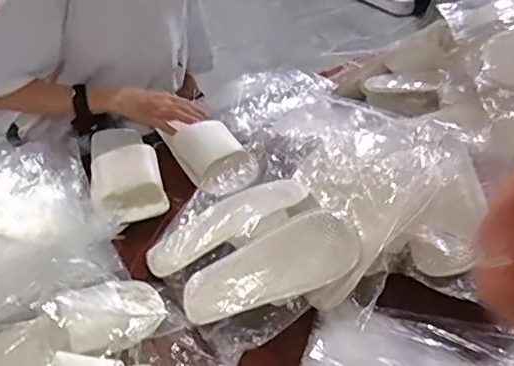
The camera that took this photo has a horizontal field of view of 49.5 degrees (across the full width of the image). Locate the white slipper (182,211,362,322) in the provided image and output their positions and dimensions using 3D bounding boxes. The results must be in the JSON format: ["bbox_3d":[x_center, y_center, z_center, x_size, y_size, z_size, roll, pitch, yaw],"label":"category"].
[{"bbox_3d":[0.011,0.102,0.690,0.225,0.055,0.089,-24,38,4],"label":"white slipper"}]

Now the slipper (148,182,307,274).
[{"bbox_3d":[-0.043,0.054,0.748,0.228,0.044,0.070,-26,39,-1],"label":"slipper"}]

